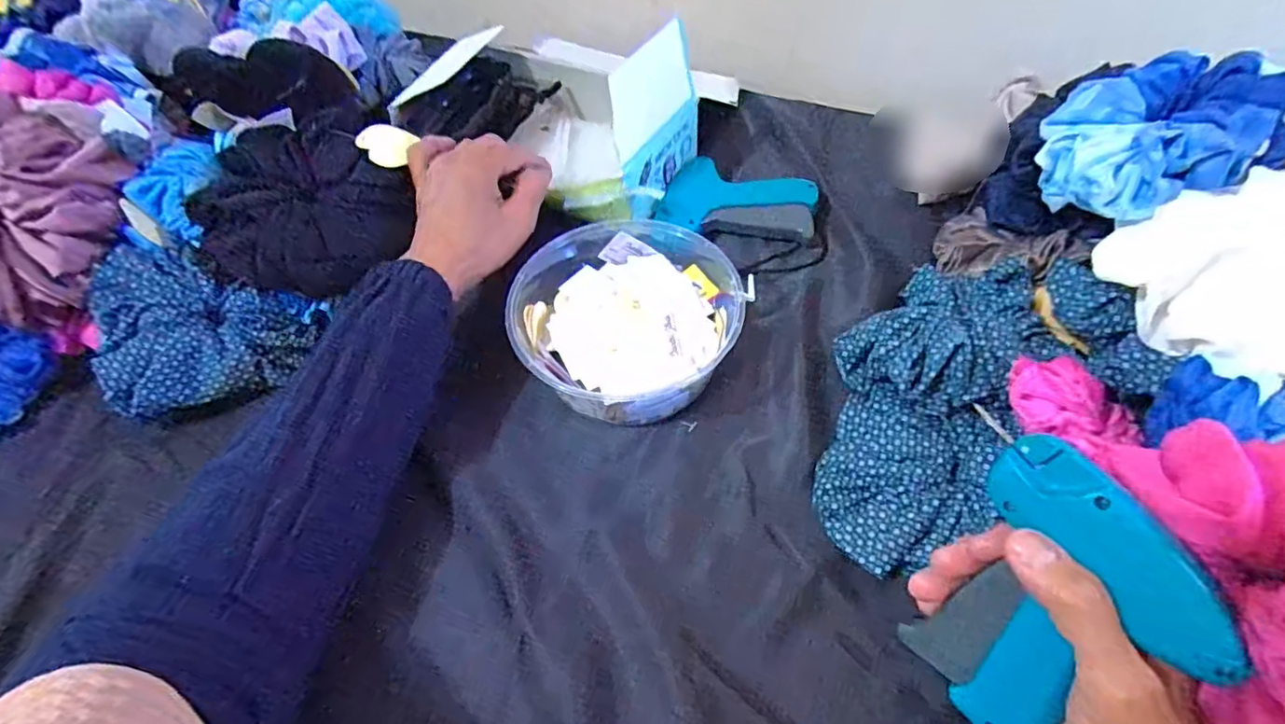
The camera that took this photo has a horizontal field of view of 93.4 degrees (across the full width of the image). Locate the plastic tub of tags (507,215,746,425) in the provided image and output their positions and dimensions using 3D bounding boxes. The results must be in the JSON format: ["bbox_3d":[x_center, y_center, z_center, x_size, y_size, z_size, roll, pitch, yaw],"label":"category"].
[{"bbox_3d":[-0.012,-0.028,0.395,0.137,0.058,0.130,-1,54,2],"label":"plastic tub of tags"}]

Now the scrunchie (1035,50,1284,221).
[{"bbox_3d":[0.291,-0.121,0.341,0.095,0.071,0.089,-1,55,1],"label":"scrunchie"}]

